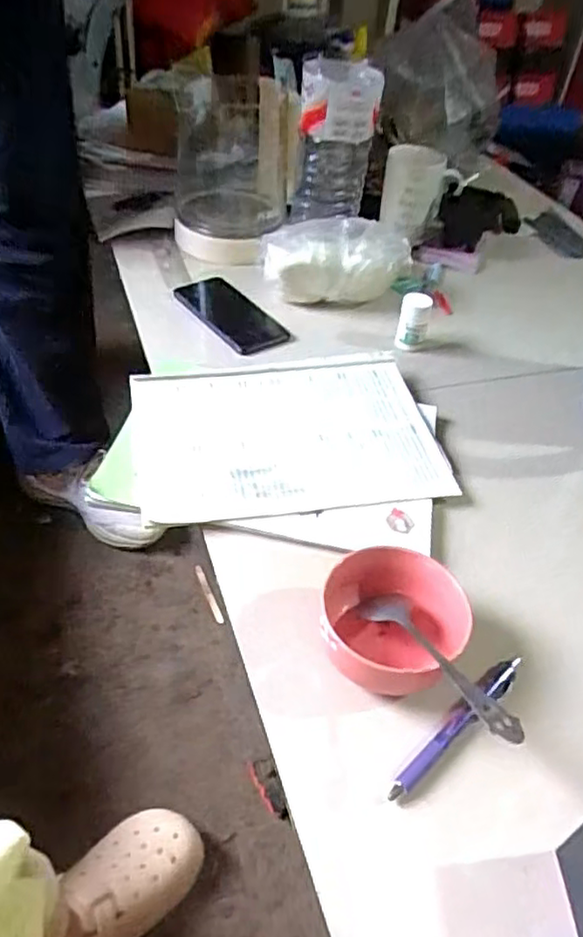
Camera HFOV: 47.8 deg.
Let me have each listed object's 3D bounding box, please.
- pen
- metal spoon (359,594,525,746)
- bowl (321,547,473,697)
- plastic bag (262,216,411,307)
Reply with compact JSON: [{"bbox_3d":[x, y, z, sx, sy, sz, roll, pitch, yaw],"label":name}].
[{"bbox_3d":[0.111,0.167,0.437,0.136,0.008,0.017,-28,54,-32],"label":"pen"},{"bbox_3d":[0.092,0.120,0.420,0.038,0.017,0.150,-13,26,-22],"label":"metal spoon"},{"bbox_3d":[0.071,0.108,0.468,0.095,0.045,0.104,4,44,-4],"label":"bowl"},{"bbox_3d":[0.053,-0.257,0.822,0.179,0.094,0.080,7,44,-1],"label":"plastic bag"}]

